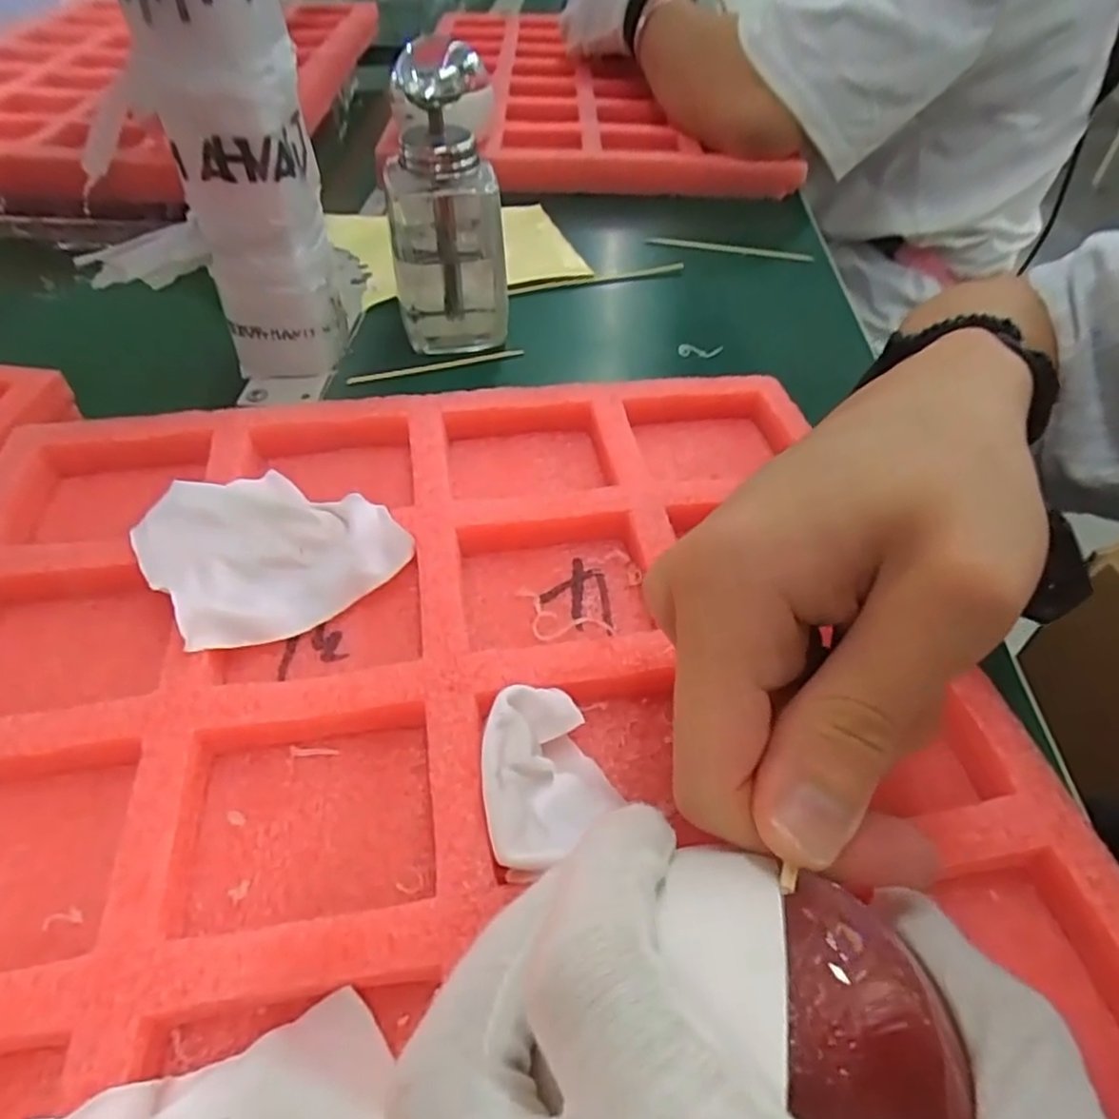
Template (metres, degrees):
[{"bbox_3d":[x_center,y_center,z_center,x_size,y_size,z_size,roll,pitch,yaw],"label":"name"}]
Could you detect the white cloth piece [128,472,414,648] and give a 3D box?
[{"bbox_3d":[-0.104,-0.008,0.249,0.077,0.014,0.076,-27,54,-24],"label":"white cloth piece"}]

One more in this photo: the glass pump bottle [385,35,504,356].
[{"bbox_3d":[-0.061,-0.183,0.368,0.061,0.131,0.057,-8,49,-9],"label":"glass pump bottle"}]

